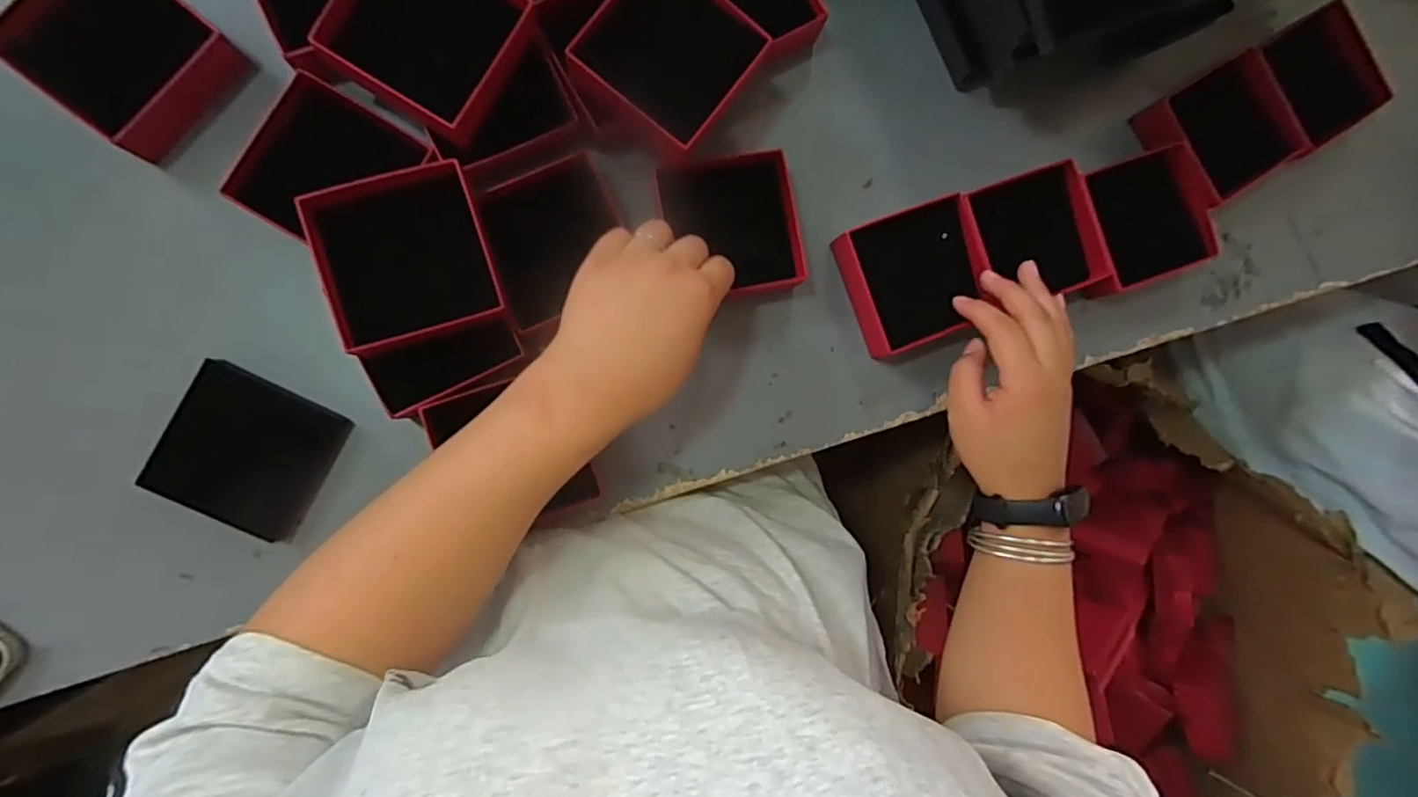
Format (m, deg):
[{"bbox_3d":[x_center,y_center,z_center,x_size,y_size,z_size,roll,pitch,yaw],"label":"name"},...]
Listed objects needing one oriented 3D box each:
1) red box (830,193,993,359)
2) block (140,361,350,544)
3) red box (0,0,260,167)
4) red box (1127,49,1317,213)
[{"bbox_3d":[0.143,-0.084,0.445,0.088,0.033,0.085,-22,93,-7],"label":"red box"},{"bbox_3d":[-0.278,0.033,0.392,0.085,0.016,0.084,28,86,-7],"label":"block"},{"bbox_3d":[-0.338,-0.200,0.374,0.091,0.031,0.086,38,85,-6],"label":"red box"},{"bbox_3d":[0.370,-0.191,0.476,0.100,0.044,0.085,-31,94,-7],"label":"red box"}]

